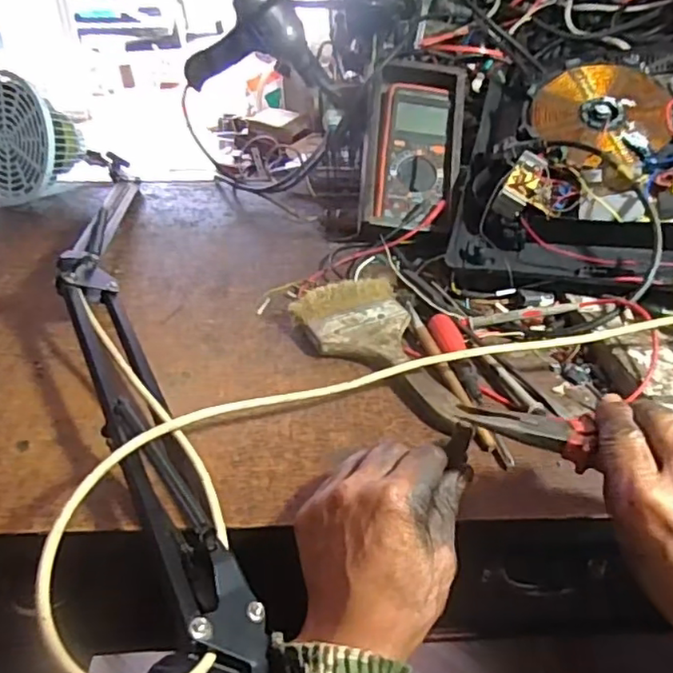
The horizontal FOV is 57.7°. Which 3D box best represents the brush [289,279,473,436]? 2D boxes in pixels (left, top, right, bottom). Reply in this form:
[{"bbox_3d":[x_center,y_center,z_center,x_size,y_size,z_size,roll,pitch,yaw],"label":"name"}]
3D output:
[{"bbox_3d":[0.028,0.013,0.503,0.096,0.030,0.182,-9,35,-12],"label":"brush"}]

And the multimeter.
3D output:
[{"bbox_3d":[0.086,-0.206,0.696,0.078,0.035,0.184,6,73,11],"label":"multimeter"}]

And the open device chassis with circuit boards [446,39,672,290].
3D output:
[{"bbox_3d":[0.286,-0.206,0.645,0.280,0.093,0.392,7,59,20],"label":"open device chassis with circuit boards"}]

